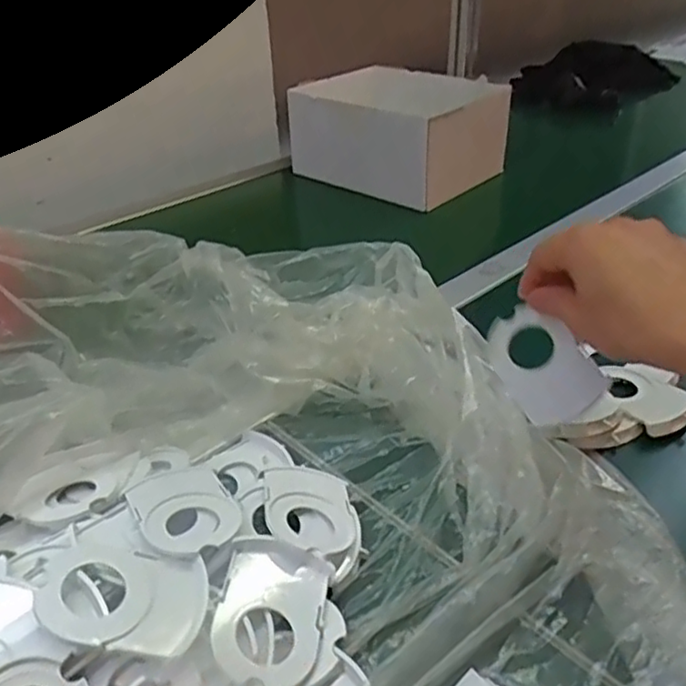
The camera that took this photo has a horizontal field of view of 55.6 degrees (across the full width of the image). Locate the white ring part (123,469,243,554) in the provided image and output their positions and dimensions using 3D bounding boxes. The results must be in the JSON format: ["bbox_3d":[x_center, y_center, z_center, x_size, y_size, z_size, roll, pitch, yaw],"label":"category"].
[{"bbox_3d":[-0.092,0.095,0.379,0.053,0.010,0.070,-21,38,-26],"label":"white ring part"}]

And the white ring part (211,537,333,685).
[{"bbox_3d":[-0.036,0.135,0.335,0.052,0.016,0.074,1,33,4],"label":"white ring part"}]

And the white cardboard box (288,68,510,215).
[{"bbox_3d":[0.071,-0.282,0.866,0.227,0.120,0.174,26,42,36],"label":"white cardboard box"}]

